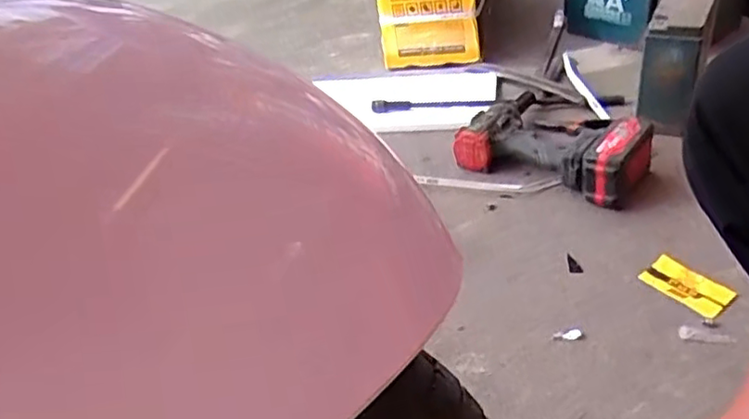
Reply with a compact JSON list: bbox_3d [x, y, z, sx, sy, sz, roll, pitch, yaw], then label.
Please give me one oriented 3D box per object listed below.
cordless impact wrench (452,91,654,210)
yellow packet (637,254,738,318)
[{"bbox_3d":[0.274,-0.101,0.936,0.251,0.091,0.187,20,43,33],"label":"cordless impact wrench"},{"bbox_3d":[0.350,0.083,0.718,0.049,0.010,0.091,-27,39,-26],"label":"yellow packet"}]

